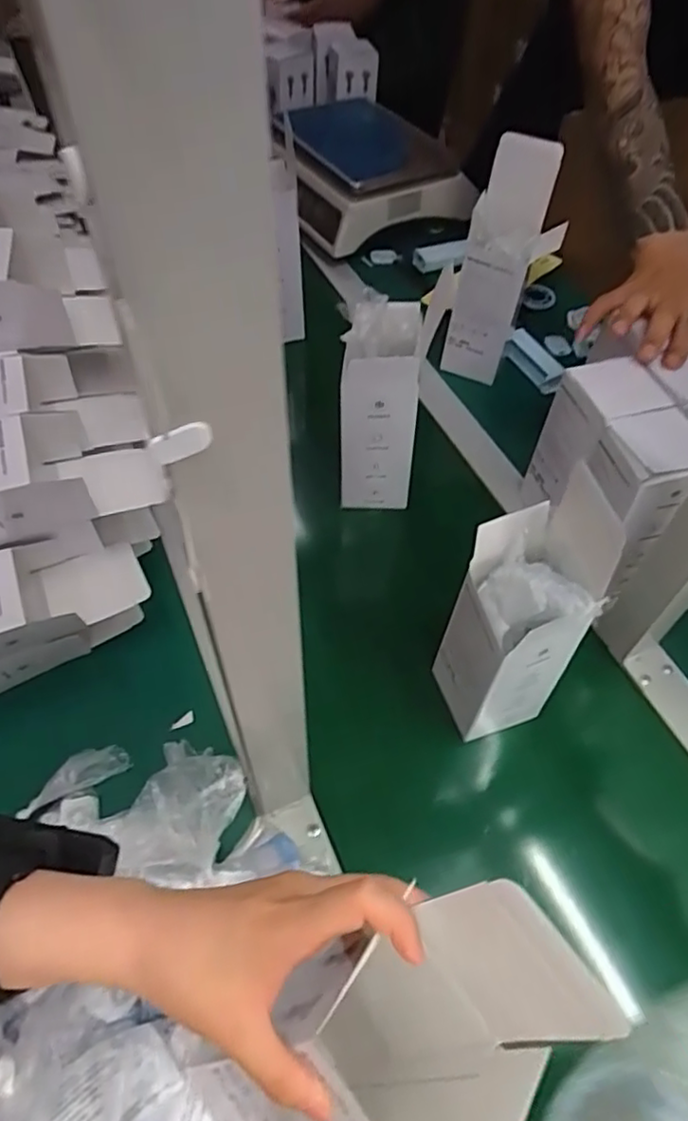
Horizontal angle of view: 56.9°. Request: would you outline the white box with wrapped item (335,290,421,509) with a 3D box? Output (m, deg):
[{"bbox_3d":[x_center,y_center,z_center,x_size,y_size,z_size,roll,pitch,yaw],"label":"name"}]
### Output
[{"bbox_3d":[0.034,-0.145,0.623,0.075,0.191,0.080,2,53,6],"label":"white box with wrapped item"}]

